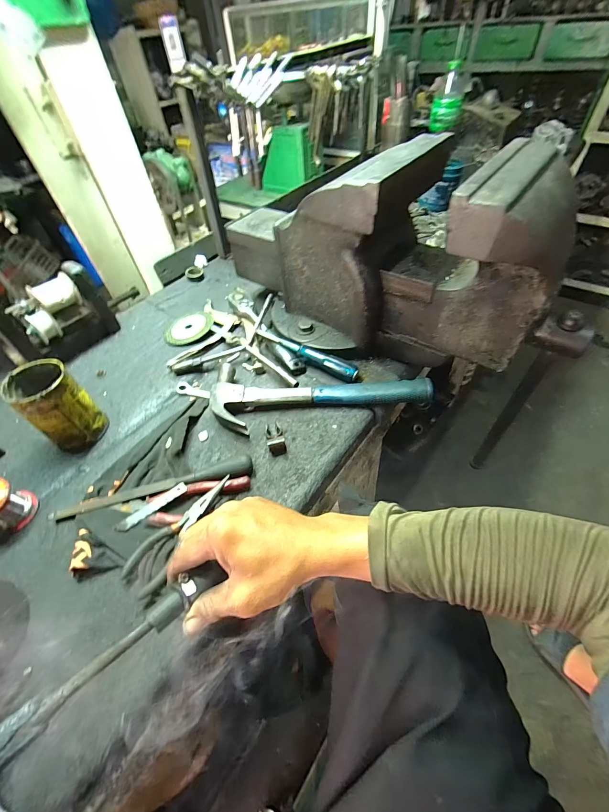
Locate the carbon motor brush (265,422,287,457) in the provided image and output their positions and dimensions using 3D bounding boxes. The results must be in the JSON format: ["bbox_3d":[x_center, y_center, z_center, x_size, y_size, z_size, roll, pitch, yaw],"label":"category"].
[{"bbox_3d":[-0.042,0.042,0.458,0.024,0.021,0.056,-14,51,-6],"label":"carbon motor brush"}]

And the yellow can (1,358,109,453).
[{"bbox_3d":[-0.340,0.002,0.450,0.076,0.113,0.077,-37,57,-22],"label":"yellow can"}]

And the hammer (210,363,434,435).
[{"bbox_3d":[0.024,-0.022,0.493,0.318,0.033,0.119,-6,51,1],"label":"hammer"}]

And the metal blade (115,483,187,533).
[{"bbox_3d":[-0.189,0.126,0.402,0.089,0.006,0.016,-34,56,-20],"label":"metal blade"}]

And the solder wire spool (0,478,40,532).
[{"bbox_3d":[-0.372,0.122,0.396,0.043,0.060,0.051,14,54,16],"label":"solder wire spool"}]

